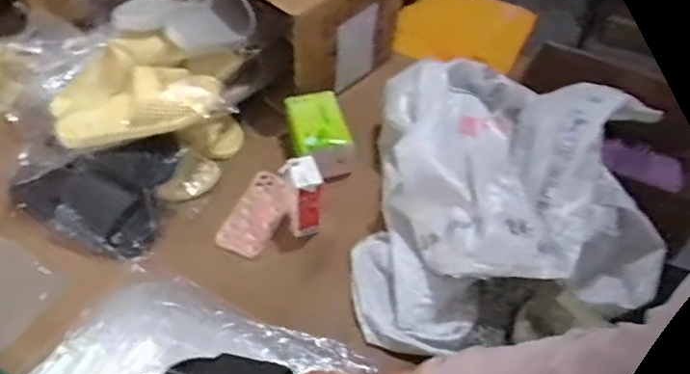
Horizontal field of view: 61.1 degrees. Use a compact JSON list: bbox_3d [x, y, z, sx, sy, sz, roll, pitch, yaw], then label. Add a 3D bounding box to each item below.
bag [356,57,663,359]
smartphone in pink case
[{"bbox_3d":[0.229,0.017,0.926,0.498,0.279,0.370,-14,52,-15],"label":"bag"},{"bbox_3d":[-0.145,0.041,0.965,0.079,0.021,0.152,21,56,8],"label":"smartphone in pink case"}]

